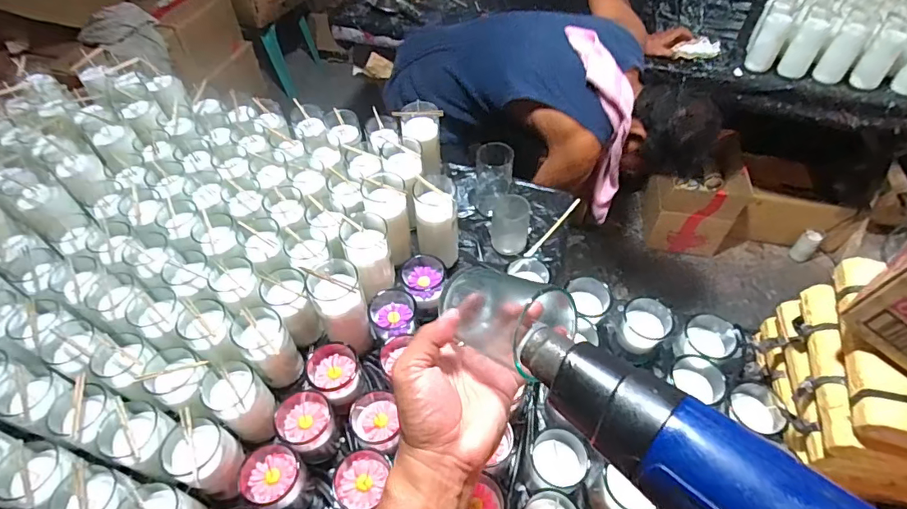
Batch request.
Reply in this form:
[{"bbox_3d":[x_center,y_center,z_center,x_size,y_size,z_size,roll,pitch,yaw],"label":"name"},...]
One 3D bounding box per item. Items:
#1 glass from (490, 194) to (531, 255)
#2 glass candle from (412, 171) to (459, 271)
[{"bbox_3d":[0.110,-0.066,0.880,0.069,0.082,0.081,6,50,5],"label":"glass"},{"bbox_3d":[-0.028,-0.052,0.803,0.075,0.173,0.064,3,50,2],"label":"glass candle"}]

